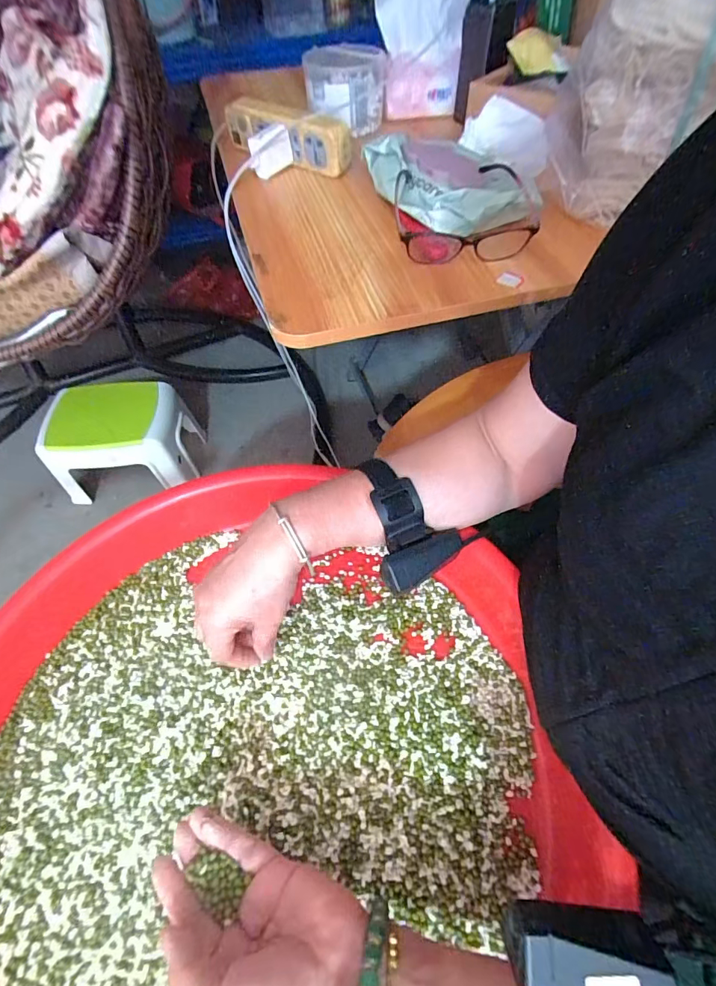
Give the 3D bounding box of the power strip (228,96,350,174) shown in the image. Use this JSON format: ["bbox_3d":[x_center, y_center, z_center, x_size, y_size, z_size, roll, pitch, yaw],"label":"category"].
[{"bbox_3d":[-0.097,-0.479,0.595,0.197,0.057,0.041,29,61,20],"label":"power strip"}]

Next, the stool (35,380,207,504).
[{"bbox_3d":[-0.563,-0.135,1.080,0.298,0.213,0.220,-6,55,-2],"label":"stool"}]

